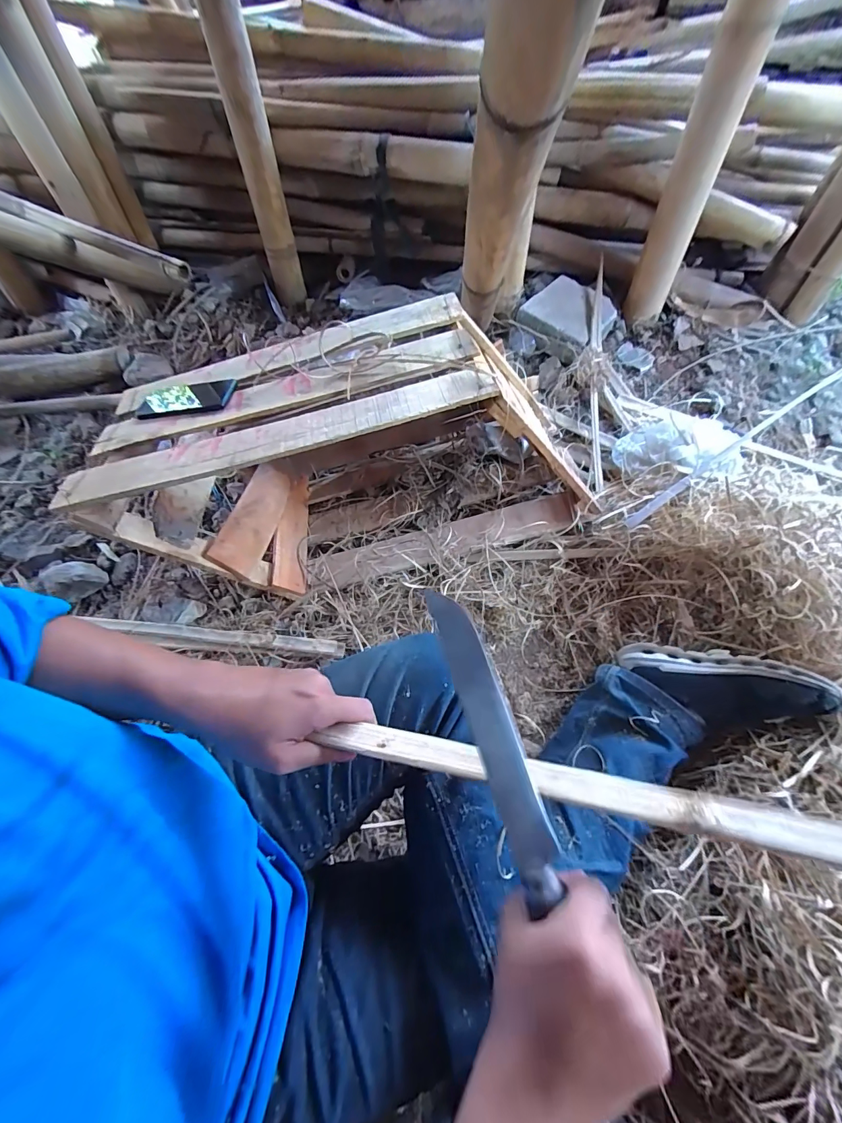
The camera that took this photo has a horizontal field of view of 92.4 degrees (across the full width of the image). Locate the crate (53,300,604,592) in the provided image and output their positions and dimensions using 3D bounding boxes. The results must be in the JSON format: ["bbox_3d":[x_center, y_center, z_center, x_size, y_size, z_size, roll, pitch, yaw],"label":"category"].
[{"bbox_3d":[-0.094,-0.195,0.716,0.728,0.348,0.335,-12,62,-3],"label":"crate"}]

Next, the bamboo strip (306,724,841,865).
[{"bbox_3d":[0.117,0.147,0.260,0.392,0.006,0.026,4,26,18],"label":"bamboo strip"}]

